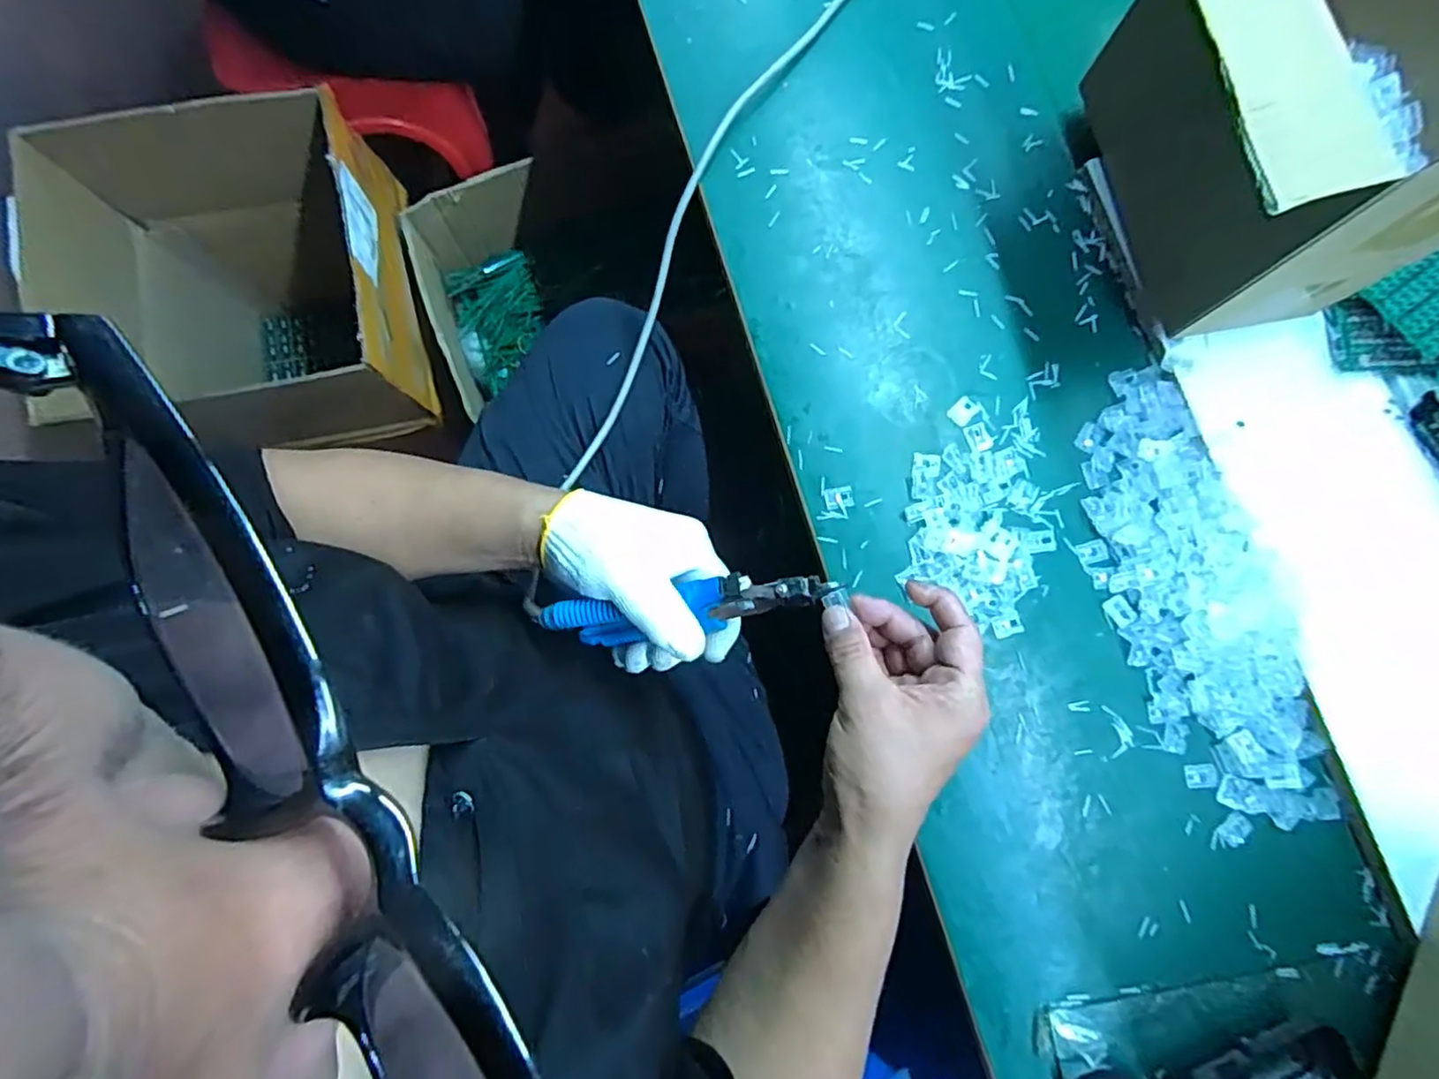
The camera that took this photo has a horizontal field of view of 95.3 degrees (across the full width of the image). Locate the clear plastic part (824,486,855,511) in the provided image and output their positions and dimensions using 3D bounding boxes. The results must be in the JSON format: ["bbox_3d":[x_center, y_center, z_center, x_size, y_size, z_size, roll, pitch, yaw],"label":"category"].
[{"bbox_3d":[0.090,-0.031,0.491,0.021,0.004,0.015,-13,83,-2],"label":"clear plastic part"}]

